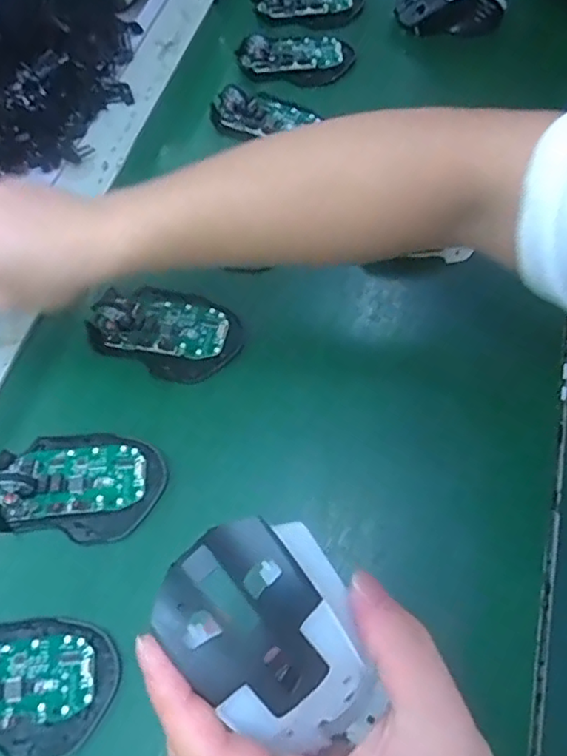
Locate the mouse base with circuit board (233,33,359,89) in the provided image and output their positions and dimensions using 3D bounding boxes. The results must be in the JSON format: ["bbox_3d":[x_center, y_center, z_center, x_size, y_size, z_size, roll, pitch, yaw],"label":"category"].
[{"bbox_3d":[0.012,-0.324,0.589,0.116,0.019,0.065,1,64,1],"label":"mouse base with circuit board"}]

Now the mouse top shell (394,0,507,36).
[{"bbox_3d":[0.174,-0.389,0.610,0.110,0.041,0.060,5,62,3],"label":"mouse top shell"}]

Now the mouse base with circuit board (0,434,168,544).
[{"bbox_3d":[-0.142,0.068,0.399,0.114,0.022,0.072,6,64,4],"label":"mouse base with circuit board"}]

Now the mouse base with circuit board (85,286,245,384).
[{"bbox_3d":[-0.090,-0.037,0.456,0.113,0.019,0.070,16,65,9],"label":"mouse base with circuit board"}]

